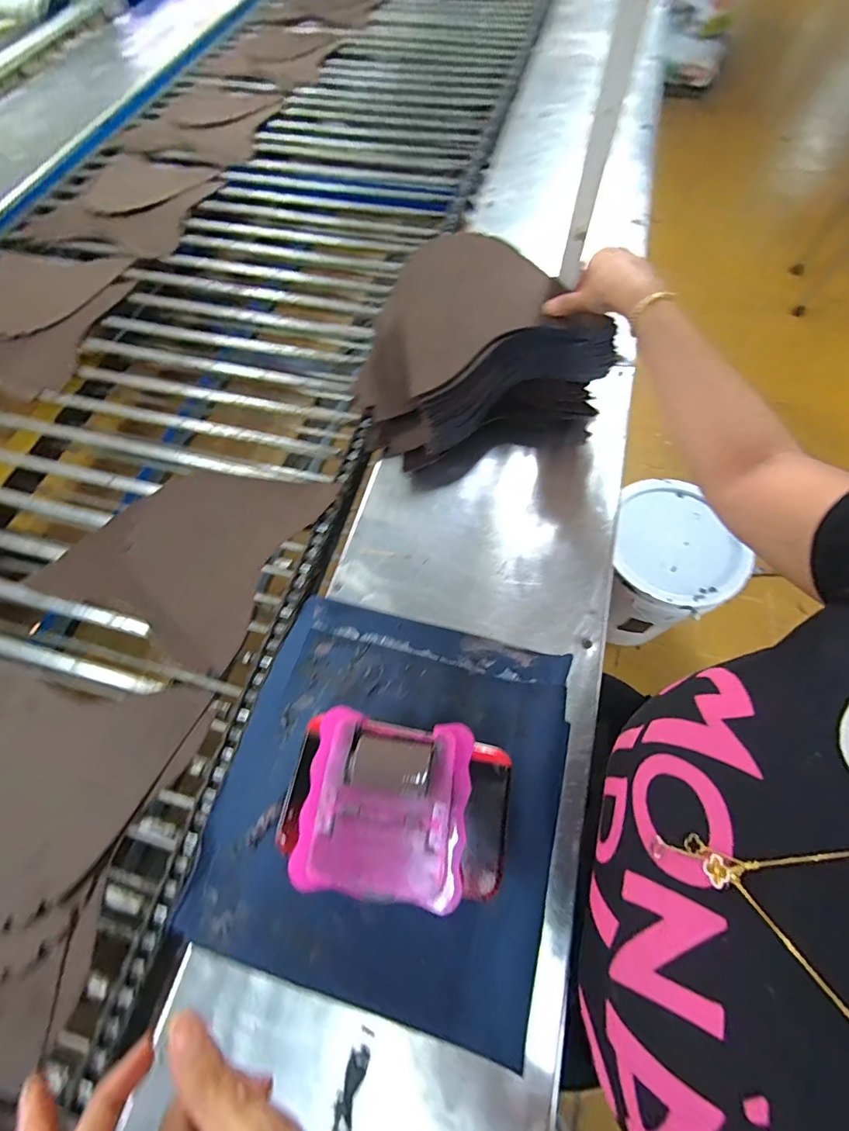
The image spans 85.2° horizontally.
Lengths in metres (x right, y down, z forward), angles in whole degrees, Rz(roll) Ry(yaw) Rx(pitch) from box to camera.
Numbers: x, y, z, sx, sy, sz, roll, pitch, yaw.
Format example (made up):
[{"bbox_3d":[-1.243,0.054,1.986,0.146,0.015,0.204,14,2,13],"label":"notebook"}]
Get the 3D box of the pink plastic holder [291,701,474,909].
[{"bbox_3d":[-0.025,0.155,0.304,0.106,0.012,0.104,7,64,4],"label":"pink plastic holder"}]

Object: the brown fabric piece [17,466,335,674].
[{"bbox_3d":[-0.283,-0.033,0.562,0.257,0.020,0.254,22,67,9],"label":"brown fabric piece"}]

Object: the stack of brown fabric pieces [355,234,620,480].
[{"bbox_3d":[0.061,-0.269,0.579,0.292,0.119,0.243,-16,66,-6],"label":"stack of brown fabric pieces"}]

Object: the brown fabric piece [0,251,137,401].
[{"bbox_3d":[-0.640,-0.409,0.746,0.246,0.030,0.303,11,65,6],"label":"brown fabric piece"}]

